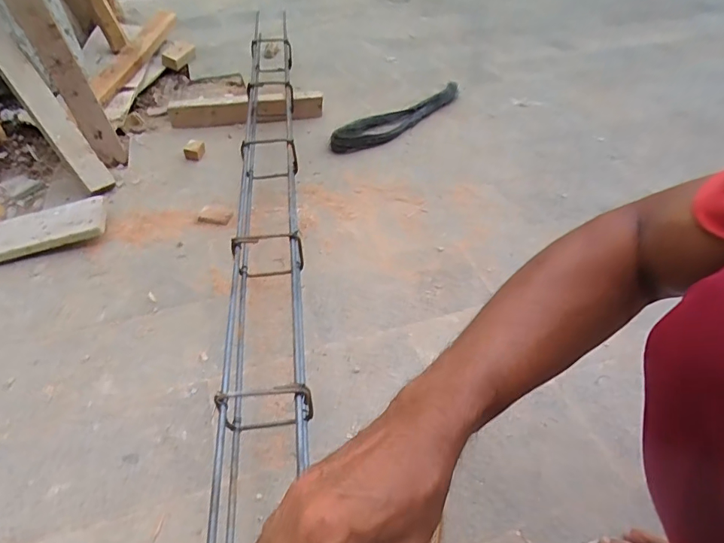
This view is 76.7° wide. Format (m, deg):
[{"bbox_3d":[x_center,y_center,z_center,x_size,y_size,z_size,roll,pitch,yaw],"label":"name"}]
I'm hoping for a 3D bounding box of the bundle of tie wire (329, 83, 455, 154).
[{"bbox_3d":[0.102,-0.406,1.172,0.456,0.054,0.089,-35,55,-30],"label":"bundle of tie wire"}]

